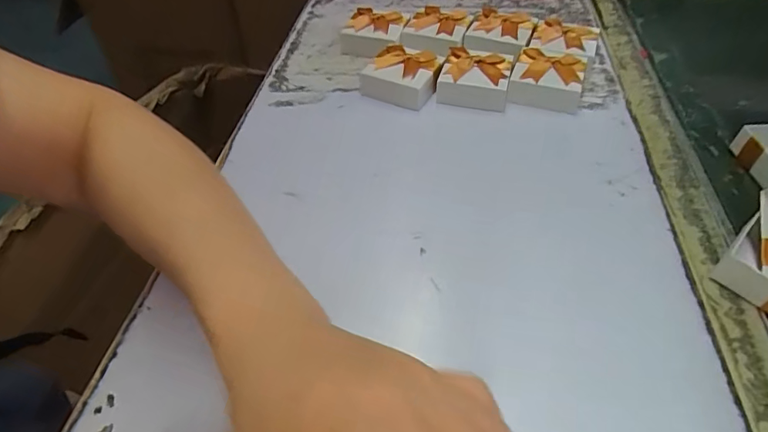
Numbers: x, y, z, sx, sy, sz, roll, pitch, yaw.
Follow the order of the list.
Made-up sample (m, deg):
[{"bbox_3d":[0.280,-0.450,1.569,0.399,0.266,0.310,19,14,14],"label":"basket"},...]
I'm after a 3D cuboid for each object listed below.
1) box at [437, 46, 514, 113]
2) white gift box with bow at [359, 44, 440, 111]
[{"bbox_3d":[0.097,-0.145,0.493,0.073,0.031,0.077,12,49,12],"label":"box"},{"bbox_3d":[0.023,-0.152,0.508,0.077,0.038,0.075,26,53,23],"label":"white gift box with bow"}]

